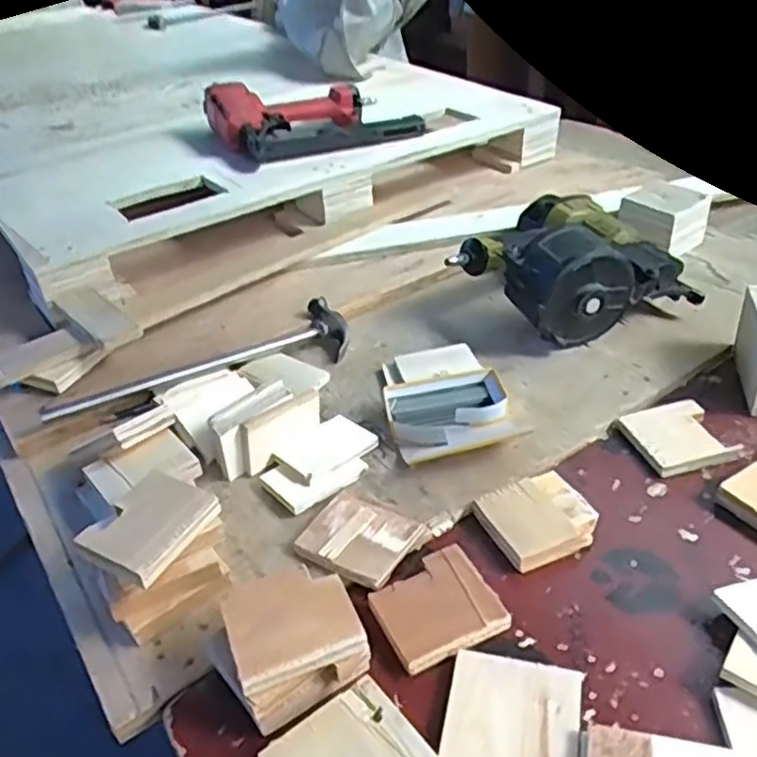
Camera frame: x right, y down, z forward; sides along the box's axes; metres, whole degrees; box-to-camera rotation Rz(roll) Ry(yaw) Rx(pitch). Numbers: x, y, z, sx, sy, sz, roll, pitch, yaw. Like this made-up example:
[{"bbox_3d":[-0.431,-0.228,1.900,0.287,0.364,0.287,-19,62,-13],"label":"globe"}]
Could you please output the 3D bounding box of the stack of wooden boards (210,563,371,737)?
[{"bbox_3d":[-0.067,0.194,0.534,0.102,0.057,0.087,-25,41,-23],"label":"stack of wooden boards"}]

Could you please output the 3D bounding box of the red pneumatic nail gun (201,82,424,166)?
[{"bbox_3d":[-0.107,-0.446,1.206,0.341,0.073,0.207,-14,38,-10],"label":"red pneumatic nail gun"}]

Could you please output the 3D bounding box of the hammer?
[{"bbox_3d":[-0.187,-0.005,0.833,0.357,0.057,0.090,-29,43,-26],"label":"hammer"}]

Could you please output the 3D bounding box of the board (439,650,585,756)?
[{"bbox_3d":[0.095,0.240,0.505,0.090,0.013,0.086,5,39,14],"label":"board"}]

